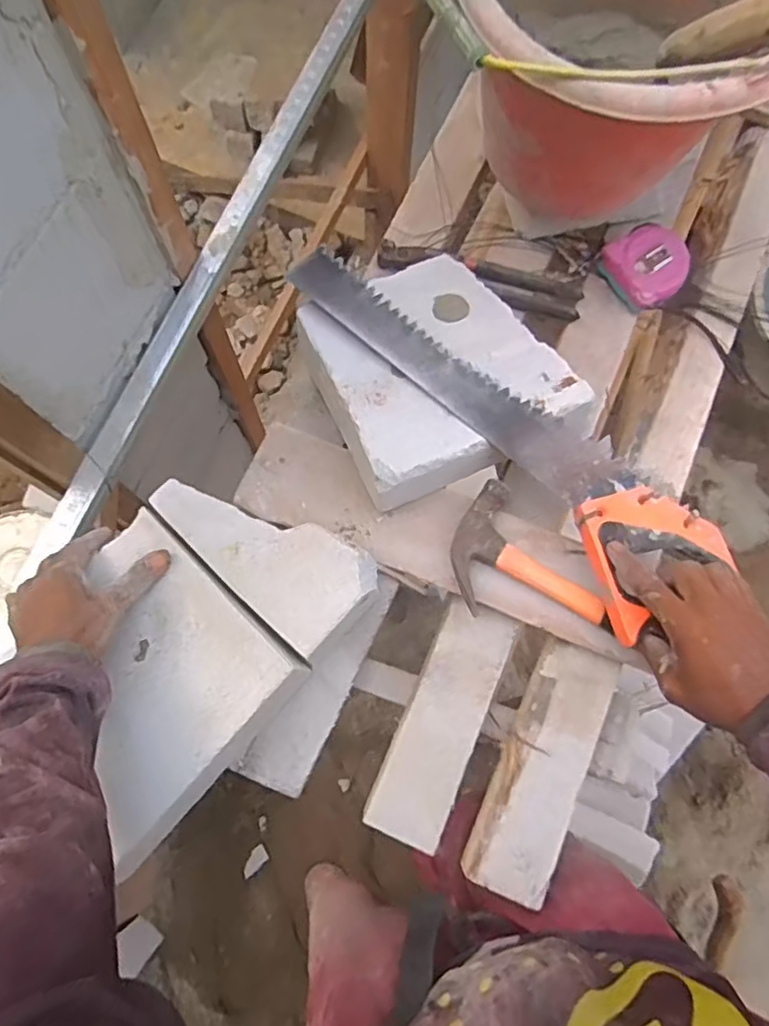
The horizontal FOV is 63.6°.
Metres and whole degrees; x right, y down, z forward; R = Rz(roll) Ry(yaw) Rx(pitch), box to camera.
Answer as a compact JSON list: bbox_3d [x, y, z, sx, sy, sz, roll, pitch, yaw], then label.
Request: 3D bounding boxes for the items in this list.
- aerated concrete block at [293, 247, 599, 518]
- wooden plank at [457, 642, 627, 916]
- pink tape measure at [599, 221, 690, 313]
[{"bbox_3d":[0.045,-0.128,0.587,0.206,0.076,0.211,-29,77,-9],"label":"aerated concrete block"},{"bbox_3d":[0.141,0.222,0.548,0.071,0.029,0.211,24,75,5],"label":"wooden plank"},{"bbox_3d":[0.278,-0.259,0.653,0.072,0.038,0.079,-40,79,-11],"label":"pink tape measure"}]

